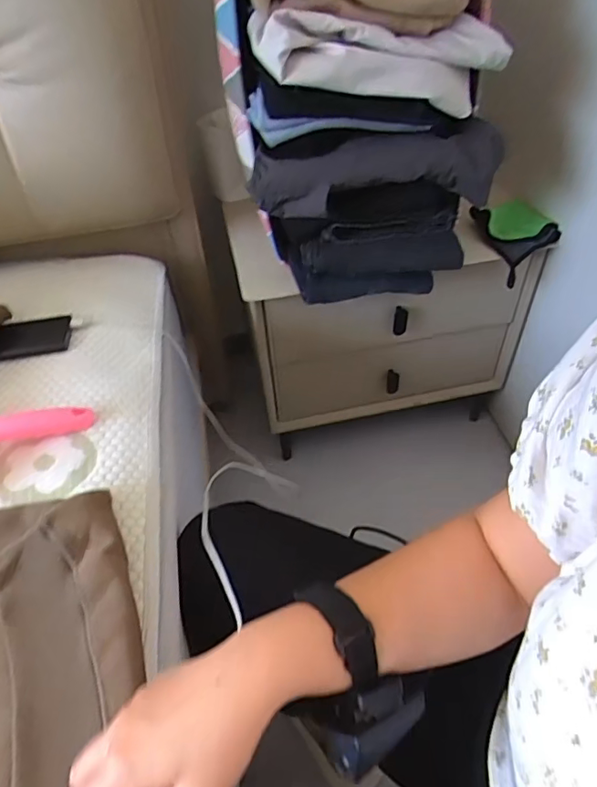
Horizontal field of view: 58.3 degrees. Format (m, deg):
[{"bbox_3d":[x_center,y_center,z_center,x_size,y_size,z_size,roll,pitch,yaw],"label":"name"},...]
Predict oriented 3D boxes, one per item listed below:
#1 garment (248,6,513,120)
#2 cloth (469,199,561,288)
[{"bbox_3d":[0.081,-0.352,0.565,0.269,0.081,0.083,3,47,7],"label":"garment"},{"bbox_3d":[0.330,-0.242,0.801,0.092,0.125,0.020,-31,8,16],"label":"cloth"}]

